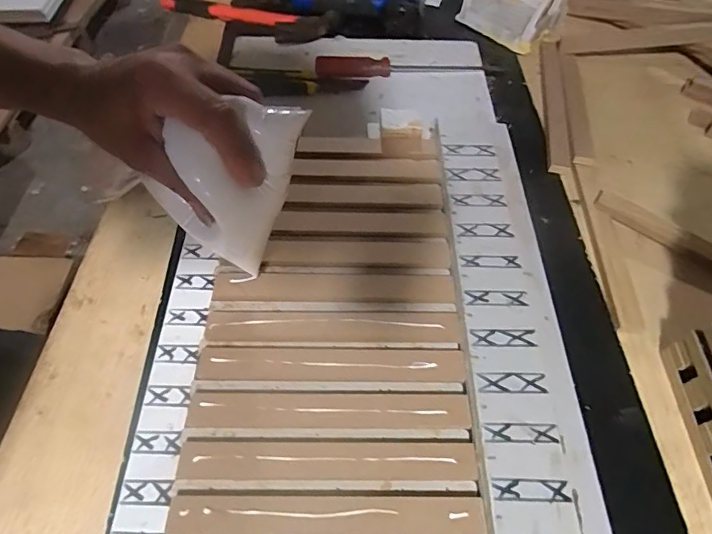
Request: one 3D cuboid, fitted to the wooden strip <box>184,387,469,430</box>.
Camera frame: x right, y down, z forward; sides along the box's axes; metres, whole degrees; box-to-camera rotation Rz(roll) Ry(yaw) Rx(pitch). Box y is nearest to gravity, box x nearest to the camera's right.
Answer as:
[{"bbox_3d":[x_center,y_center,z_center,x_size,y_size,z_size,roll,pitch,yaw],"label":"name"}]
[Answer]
[{"bbox_3d":[-0.020,0.090,0.308,0.180,0.004,0.024,1,57,0],"label":"wooden strip"}]

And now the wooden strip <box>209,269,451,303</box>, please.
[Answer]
[{"bbox_3d":[-0.019,0.014,0.359,0.179,0.009,0.026,0,57,-1],"label":"wooden strip"}]

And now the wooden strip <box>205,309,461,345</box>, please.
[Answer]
[{"bbox_3d":[-0.017,0.042,0.340,0.177,0.004,0.029,1,57,0],"label":"wooden strip"}]

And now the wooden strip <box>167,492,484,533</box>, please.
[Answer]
[{"bbox_3d":[-0.017,0.144,0.273,0.178,0.004,0.022,0,57,-1],"label":"wooden strip"}]

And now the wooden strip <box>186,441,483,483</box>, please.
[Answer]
[{"bbox_3d":[-0.017,0.120,0.290,0.180,0.004,0.022,1,57,0],"label":"wooden strip"}]

